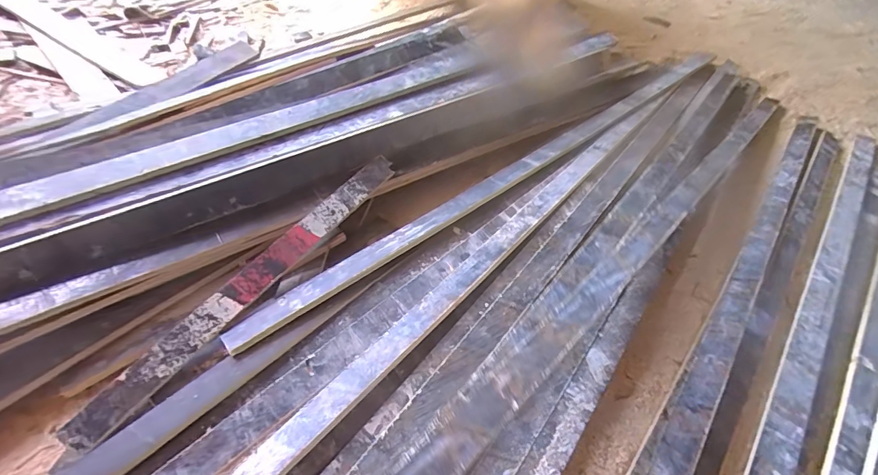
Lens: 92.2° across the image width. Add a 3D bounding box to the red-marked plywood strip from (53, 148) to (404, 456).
[{"bbox_3d":[-0.298,0.062,0.707,0.055,0.017,0.646,43,62,-2],"label":"red-marked plywood strip"}]

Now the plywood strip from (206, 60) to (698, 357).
[{"bbox_3d":[0.254,-0.203,1.009,1.560,0.027,0.058,-32,57,-26],"label":"plywood strip"}]

